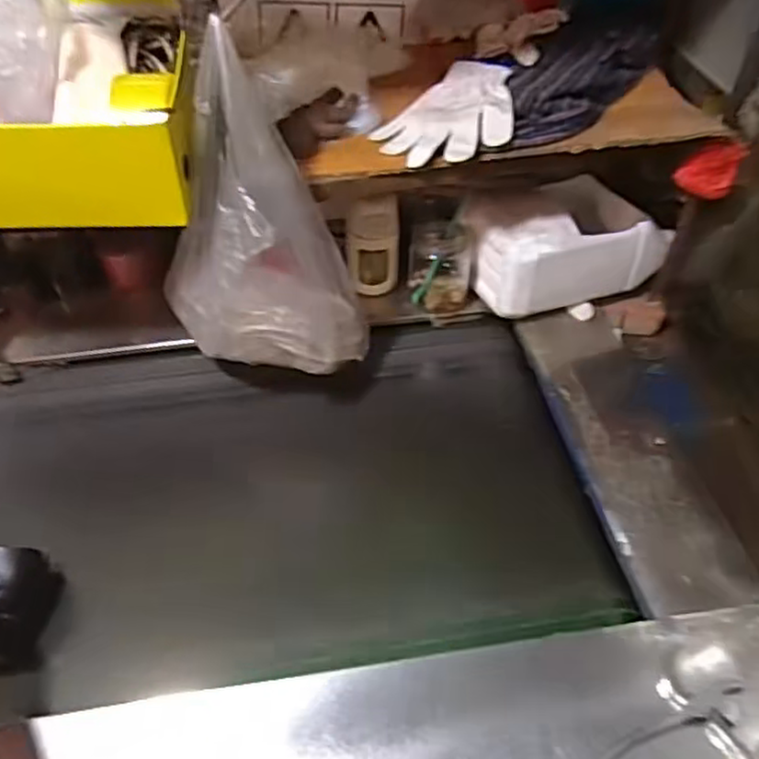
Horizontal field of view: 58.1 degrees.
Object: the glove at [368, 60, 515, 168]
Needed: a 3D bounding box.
[{"bbox_3d":[0.076,-0.311,0.797,0.154,0.053,0.160,7,48,5],"label":"glove"}]

